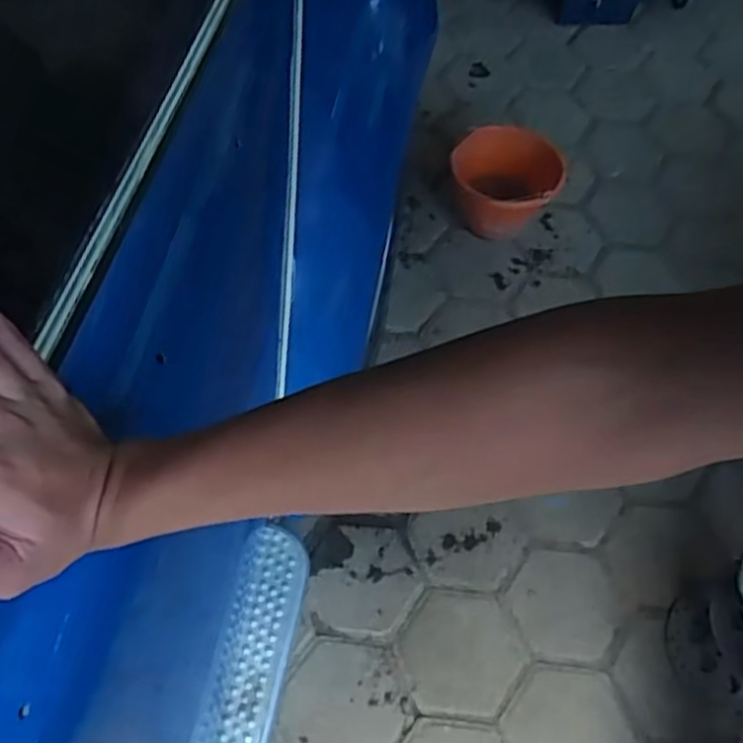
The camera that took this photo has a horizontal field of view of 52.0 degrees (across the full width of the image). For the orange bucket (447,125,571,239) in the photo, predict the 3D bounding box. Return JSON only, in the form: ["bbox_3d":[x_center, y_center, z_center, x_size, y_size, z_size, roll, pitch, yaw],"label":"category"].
[{"bbox_3d":[0.283,-0.392,1.614,0.214,0.184,0.228,1,58,-1],"label":"orange bucket"}]

